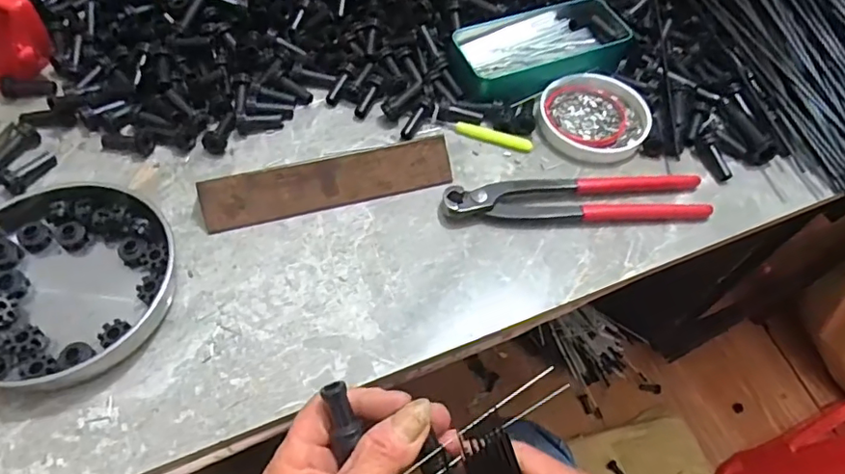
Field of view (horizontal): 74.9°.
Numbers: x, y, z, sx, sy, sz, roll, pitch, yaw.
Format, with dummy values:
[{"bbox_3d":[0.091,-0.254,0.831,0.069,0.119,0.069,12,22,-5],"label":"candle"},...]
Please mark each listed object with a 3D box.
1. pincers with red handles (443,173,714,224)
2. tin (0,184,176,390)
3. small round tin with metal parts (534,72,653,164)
[{"bbox_3d":[0.115,-0.029,0.408,0.194,0.014,0.041,-4,57,-5],"label":"pincers with red handles"},{"bbox_3d":[-0.232,0.028,0.353,0.134,0.033,0.137,1,57,-2],"label":"tin"},{"bbox_3d":[0.141,-0.100,0.454,0.086,0.014,0.083,1,57,-2],"label":"small round tin with metal parts"}]

